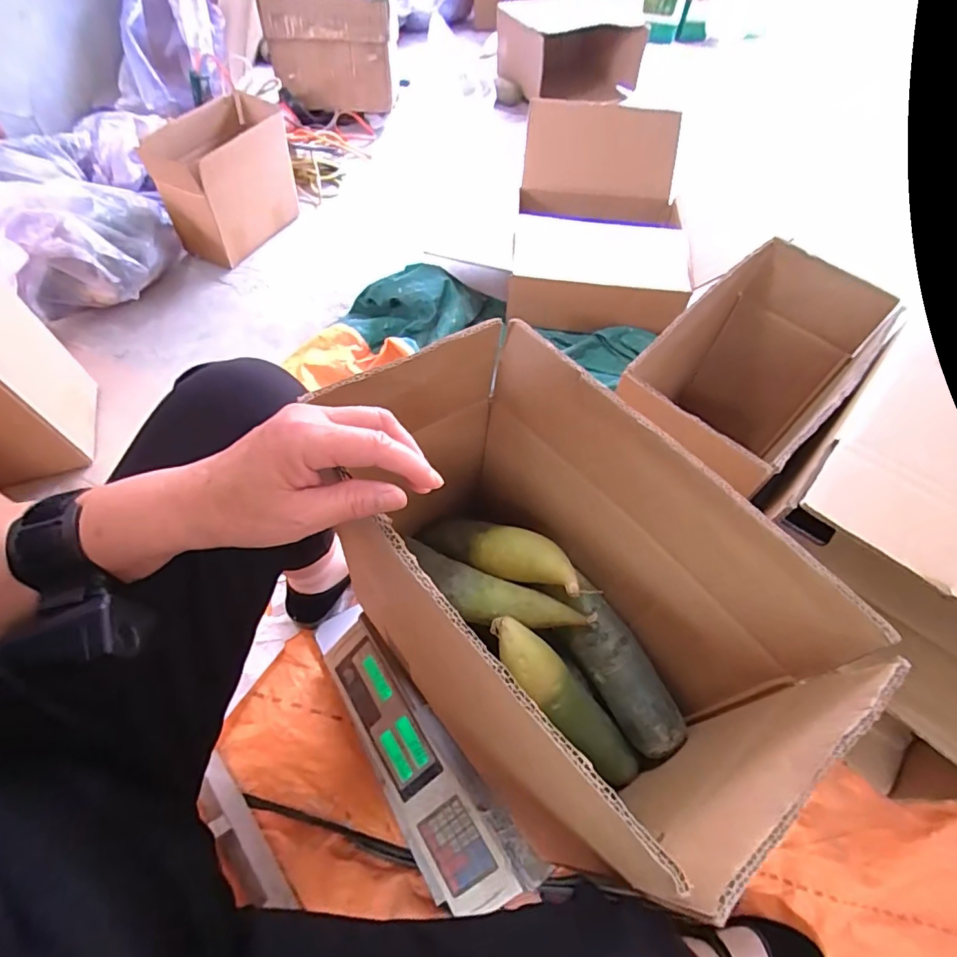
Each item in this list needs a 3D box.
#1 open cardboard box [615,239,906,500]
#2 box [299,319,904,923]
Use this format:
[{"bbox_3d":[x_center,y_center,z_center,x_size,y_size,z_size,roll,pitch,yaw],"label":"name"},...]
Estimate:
[{"bbox_3d":[0.331,-0.094,0.691,0.187,0.257,0.375,39,63,19],"label":"open cardboard box"},{"bbox_3d":[0.051,0.085,0.414,0.193,0.248,0.345,-33,65,-22],"label":"box"}]

